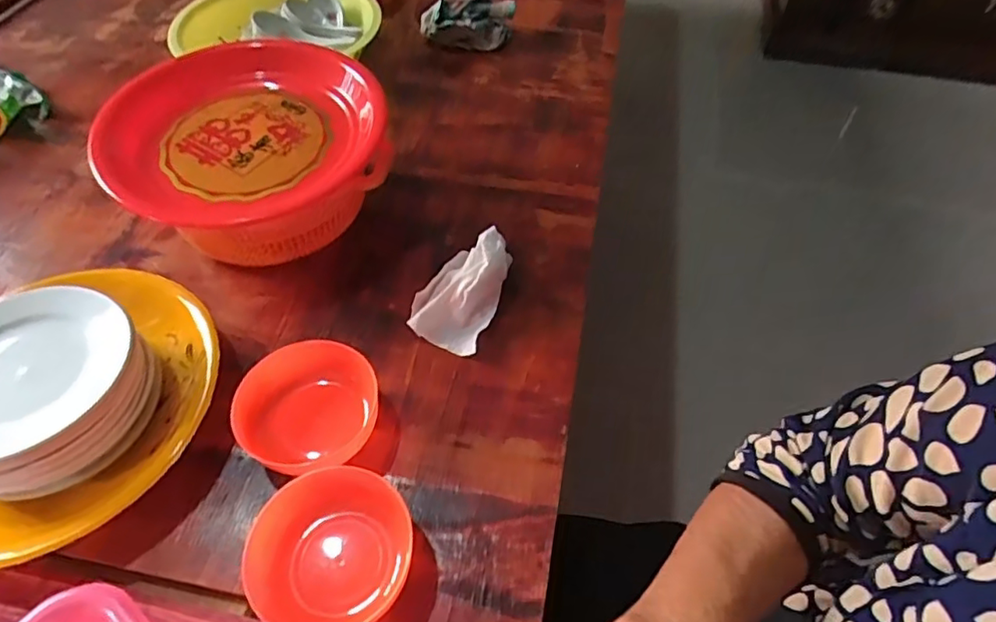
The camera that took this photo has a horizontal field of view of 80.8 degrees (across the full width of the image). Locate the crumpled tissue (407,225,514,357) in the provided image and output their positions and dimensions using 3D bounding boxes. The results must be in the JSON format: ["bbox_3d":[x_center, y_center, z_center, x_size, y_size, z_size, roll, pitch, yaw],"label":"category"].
[{"bbox_3d":[-0.033,-0.023,0.517,0.067,0.047,0.104,17,55,11],"label":"crumpled tissue"}]

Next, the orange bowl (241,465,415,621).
[{"bbox_3d":[-0.109,0.160,0.390,0.107,0.040,0.098,0,54,-1],"label":"orange bowl"}]

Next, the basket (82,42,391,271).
[{"bbox_3d":[-0.233,-0.152,0.575,0.251,0.102,0.232,0,54,-1],"label":"basket"}]

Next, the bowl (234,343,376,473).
[{"bbox_3d":[-0.143,0.077,0.445,0.105,0.046,0.096,0,54,-1],"label":"bowl"}]

